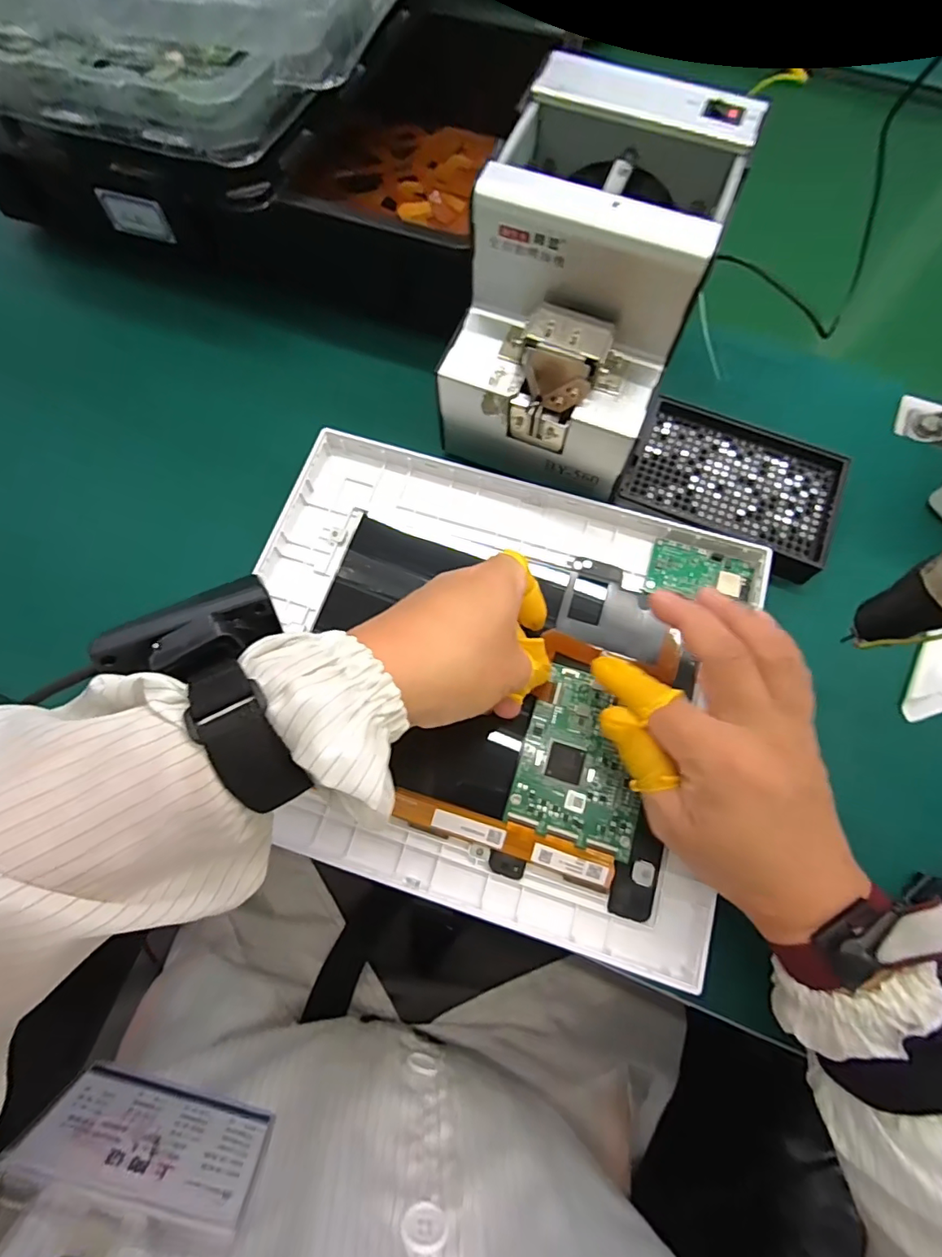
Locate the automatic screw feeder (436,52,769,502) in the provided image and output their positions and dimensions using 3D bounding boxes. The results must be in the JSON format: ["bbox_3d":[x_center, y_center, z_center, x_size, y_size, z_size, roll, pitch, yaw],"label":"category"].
[{"bbox_3d":[0.068,-0.199,0.328,0.128,0.137,0.173,19,72,6],"label":"automatic screw feeder"}]

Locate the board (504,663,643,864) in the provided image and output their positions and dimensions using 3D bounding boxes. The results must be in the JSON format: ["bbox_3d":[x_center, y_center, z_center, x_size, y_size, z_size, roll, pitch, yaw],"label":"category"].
[{"bbox_3d":[0.064,0.072,0.301,0.068,0.004,0.090,17,72,5],"label":"board"}]

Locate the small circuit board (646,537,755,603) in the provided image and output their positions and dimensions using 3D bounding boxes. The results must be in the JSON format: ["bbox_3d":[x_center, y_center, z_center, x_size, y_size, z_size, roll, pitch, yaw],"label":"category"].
[{"bbox_3d":[0.147,-0.034,0.342,0.063,0.004,0.037,17,72,5],"label":"small circuit board"}]

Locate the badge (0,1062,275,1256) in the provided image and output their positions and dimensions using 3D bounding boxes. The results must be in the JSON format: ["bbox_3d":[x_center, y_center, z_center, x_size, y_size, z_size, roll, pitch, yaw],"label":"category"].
[{"bbox_3d":[-0.142,0.230,0.238,0.099,0.076,0.010,16,72,5],"label":"badge"}]

